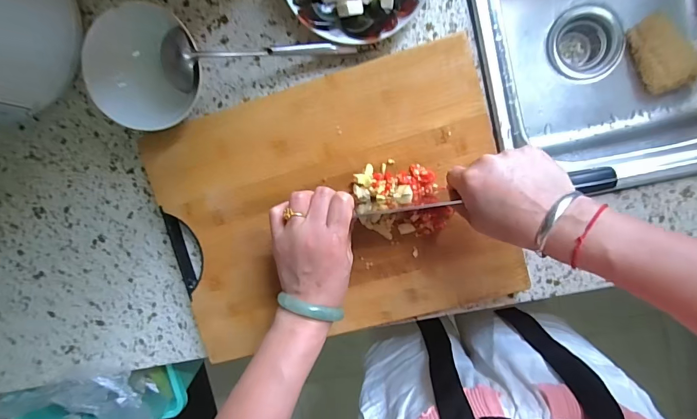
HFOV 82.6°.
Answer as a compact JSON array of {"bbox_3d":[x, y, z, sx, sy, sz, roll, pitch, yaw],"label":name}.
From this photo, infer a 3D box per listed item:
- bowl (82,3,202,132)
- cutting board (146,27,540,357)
[{"bbox_3d":[-0.221,-0.155,0.448,0.127,0.068,0.125,1,97,6],"label":"bowl"},{"bbox_3d":[-0.021,0.001,0.459,0.385,0.016,0.286,-15,95,7],"label":"cutting board"}]

